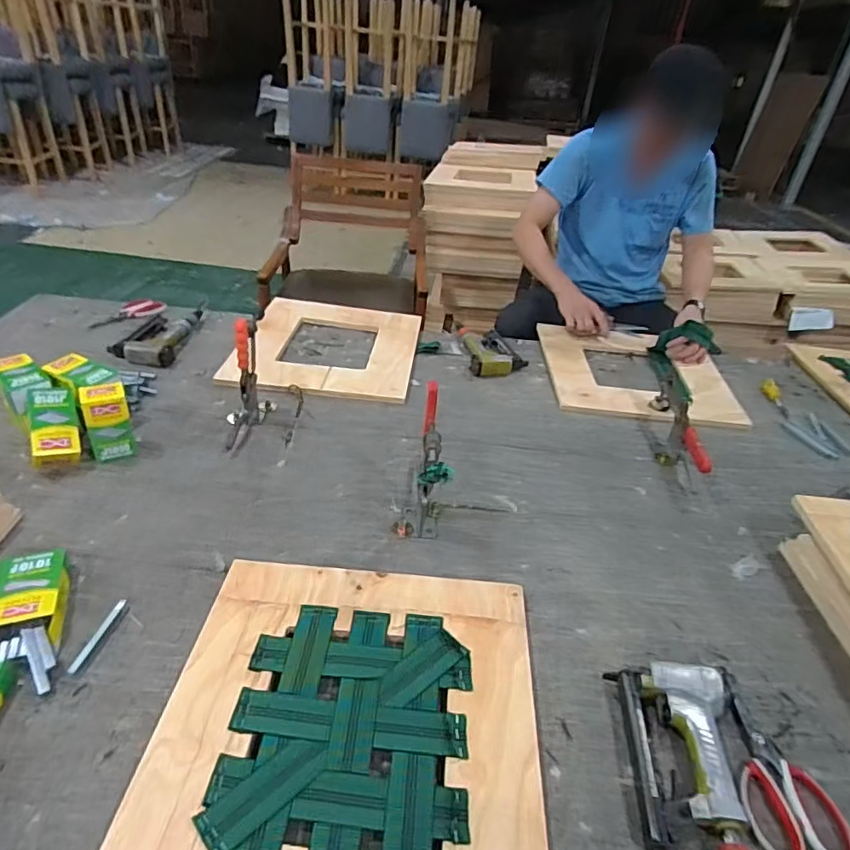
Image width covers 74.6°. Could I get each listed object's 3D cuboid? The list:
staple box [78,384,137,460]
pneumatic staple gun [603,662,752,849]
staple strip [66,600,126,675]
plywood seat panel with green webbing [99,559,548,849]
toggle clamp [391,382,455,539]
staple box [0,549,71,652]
[{"bbox_3d":[-0.530,-0.006,0.935,0.068,0.116,0.055,-14,40,-27],"label":"staple box"},{"bbox_3d":[0.287,0.372,0.583,0.134,0.043,0.251,6,34,-1],"label":"pneumatic staple gun"},{"bbox_3d":[-0.394,0.252,0.673,0.011,0.004,0.101,10,35,6],"label":"staple strip"},{"bbox_3d":[-0.079,0.324,0.599,0.396,0.012,0.417,6,34,0],"label":"plywood seat panel with green webbing"},{"bbox_3d":[-0.004,0.075,0.809,0.067,0.218,0.149,8,34,2],"label":"toggle clamp"},{"bbox_3d":[-0.490,0.212,0.689,0.077,0.034,0.131,-7,37,-19],"label":"staple box"}]

